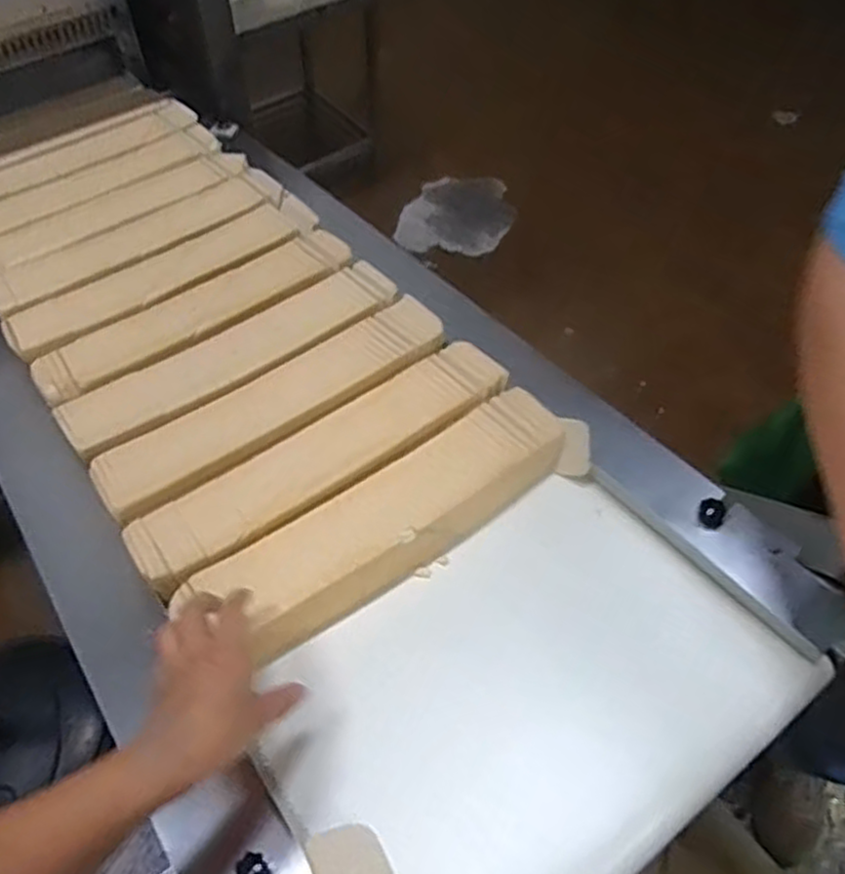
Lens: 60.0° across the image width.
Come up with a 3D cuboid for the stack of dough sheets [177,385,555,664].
[{"bbox_3d":[-0.024,0.074,0.668,0.355,0.055,0.089,-31,62,-20],"label":"stack of dough sheets"}]

